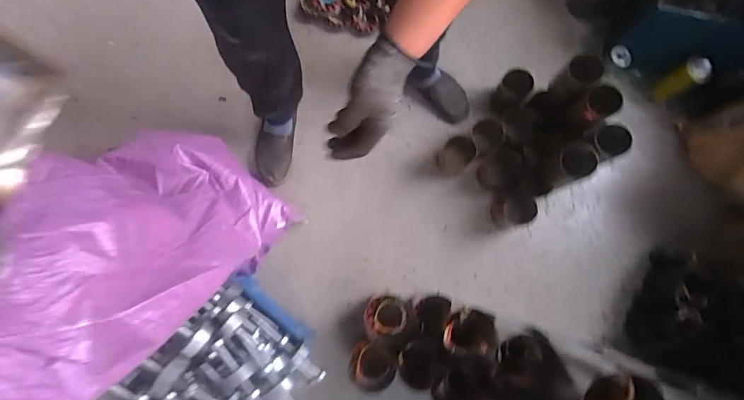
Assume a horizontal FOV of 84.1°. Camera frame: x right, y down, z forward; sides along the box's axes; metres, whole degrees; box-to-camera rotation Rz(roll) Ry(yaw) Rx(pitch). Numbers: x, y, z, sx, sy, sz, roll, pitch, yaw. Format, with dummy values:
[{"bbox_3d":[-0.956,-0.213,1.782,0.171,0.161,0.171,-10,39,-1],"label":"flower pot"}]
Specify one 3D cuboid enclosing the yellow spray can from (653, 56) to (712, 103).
[{"bbox_3d":[0.902,-0.349,1.198,0.079,0.165,0.072,0,82,1],"label":"yellow spray can"}]

